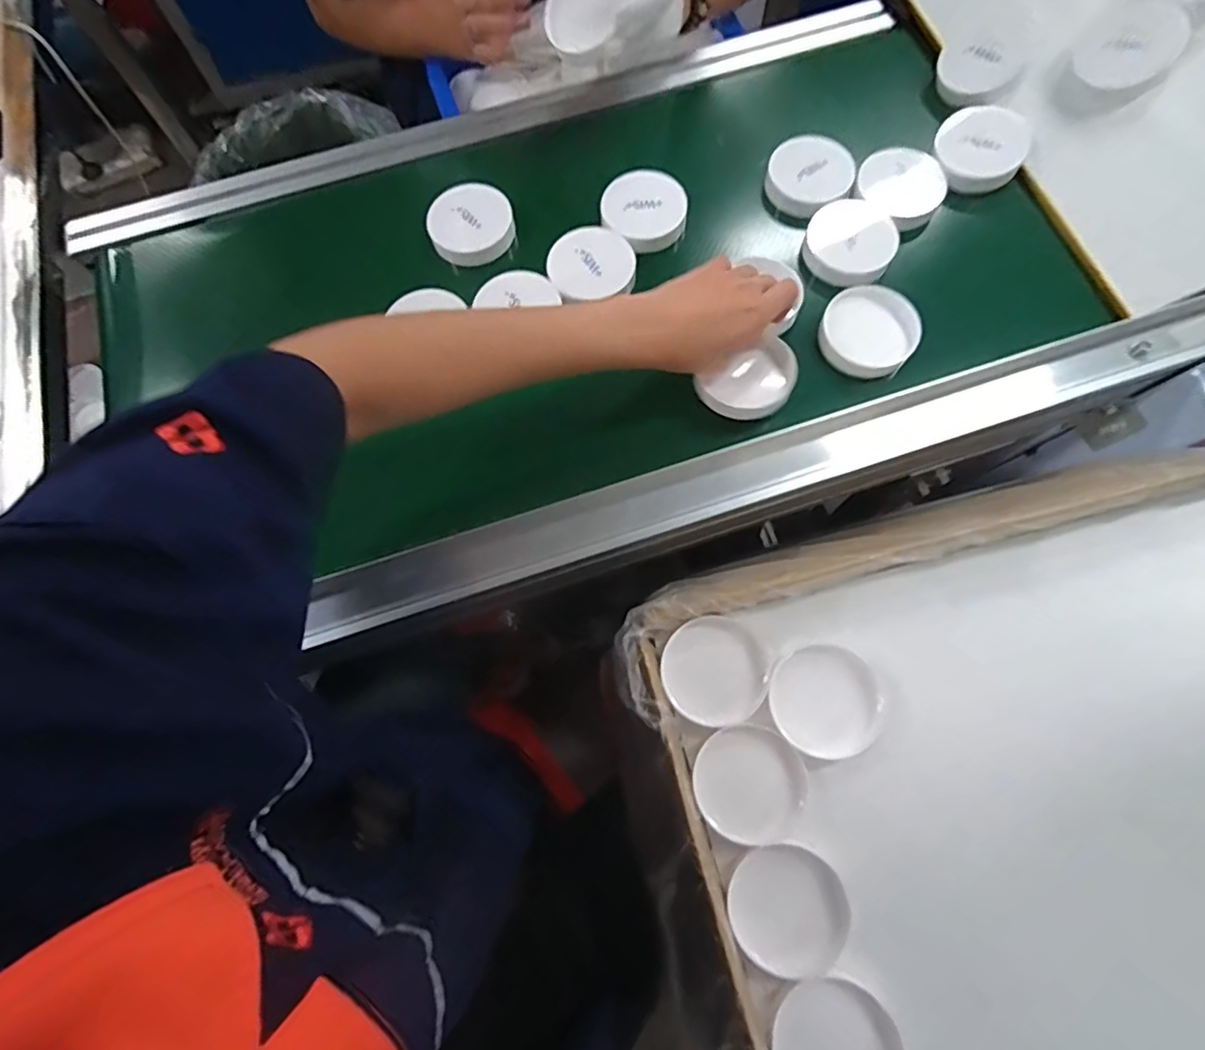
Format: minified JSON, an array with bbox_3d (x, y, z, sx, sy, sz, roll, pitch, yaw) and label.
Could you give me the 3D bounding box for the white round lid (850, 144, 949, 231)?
[{"bbox_3d":[0.269,-0.309,0.534,0.077,0.020,0.077,0,73,1],"label":"white round lid"}]

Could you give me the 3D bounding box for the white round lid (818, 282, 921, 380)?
[{"bbox_3d":[0.223,-0.163,0.494,0.076,0.022,0.072,0,73,1],"label":"white round lid"}]

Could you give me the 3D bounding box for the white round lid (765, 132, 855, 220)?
[{"bbox_3d":[0.193,-0.326,0.549,0.073,0.020,0.076,0,73,1],"label":"white round lid"}]

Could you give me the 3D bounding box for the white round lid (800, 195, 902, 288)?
[{"bbox_3d":[0.223,-0.254,0.530,0.077,0.023,0.074,0,73,1],"label":"white round lid"}]

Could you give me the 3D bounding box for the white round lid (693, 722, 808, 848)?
[{"bbox_3d":[0.104,0.182,0.414,0.073,0.019,0.077,0,73,1],"label":"white round lid"}]

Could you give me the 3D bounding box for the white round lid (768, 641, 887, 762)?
[{"bbox_3d":[0.161,0.126,0.422,0.079,0.006,0.077,0,73,1],"label":"white round lid"}]

